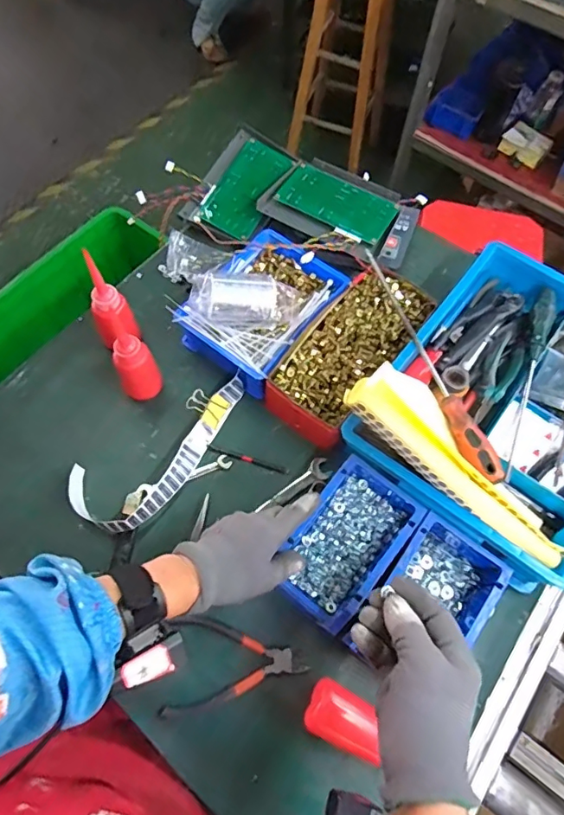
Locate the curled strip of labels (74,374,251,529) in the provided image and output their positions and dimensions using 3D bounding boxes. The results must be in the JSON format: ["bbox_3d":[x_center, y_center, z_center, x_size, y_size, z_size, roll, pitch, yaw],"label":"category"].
[{"bbox_3d":[-0.130,0.060,0.596,0.245,0.030,0.101,-30,70,-15],"label":"curled strip of labels"}]

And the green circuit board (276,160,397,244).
[{"bbox_3d":[0.080,-0.304,0.727,0.171,0.011,0.086,34,68,13],"label":"green circuit board"}]

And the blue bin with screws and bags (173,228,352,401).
[{"bbox_3d":[-0.023,-0.141,0.641,0.149,0.090,0.203,35,69,13],"label":"blue bin with screws and bags"}]

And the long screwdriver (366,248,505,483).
[{"bbox_3d":[0.167,-0.055,0.576,0.028,0.027,0.311,-22,68,-12],"label":"long screwdriver"}]

